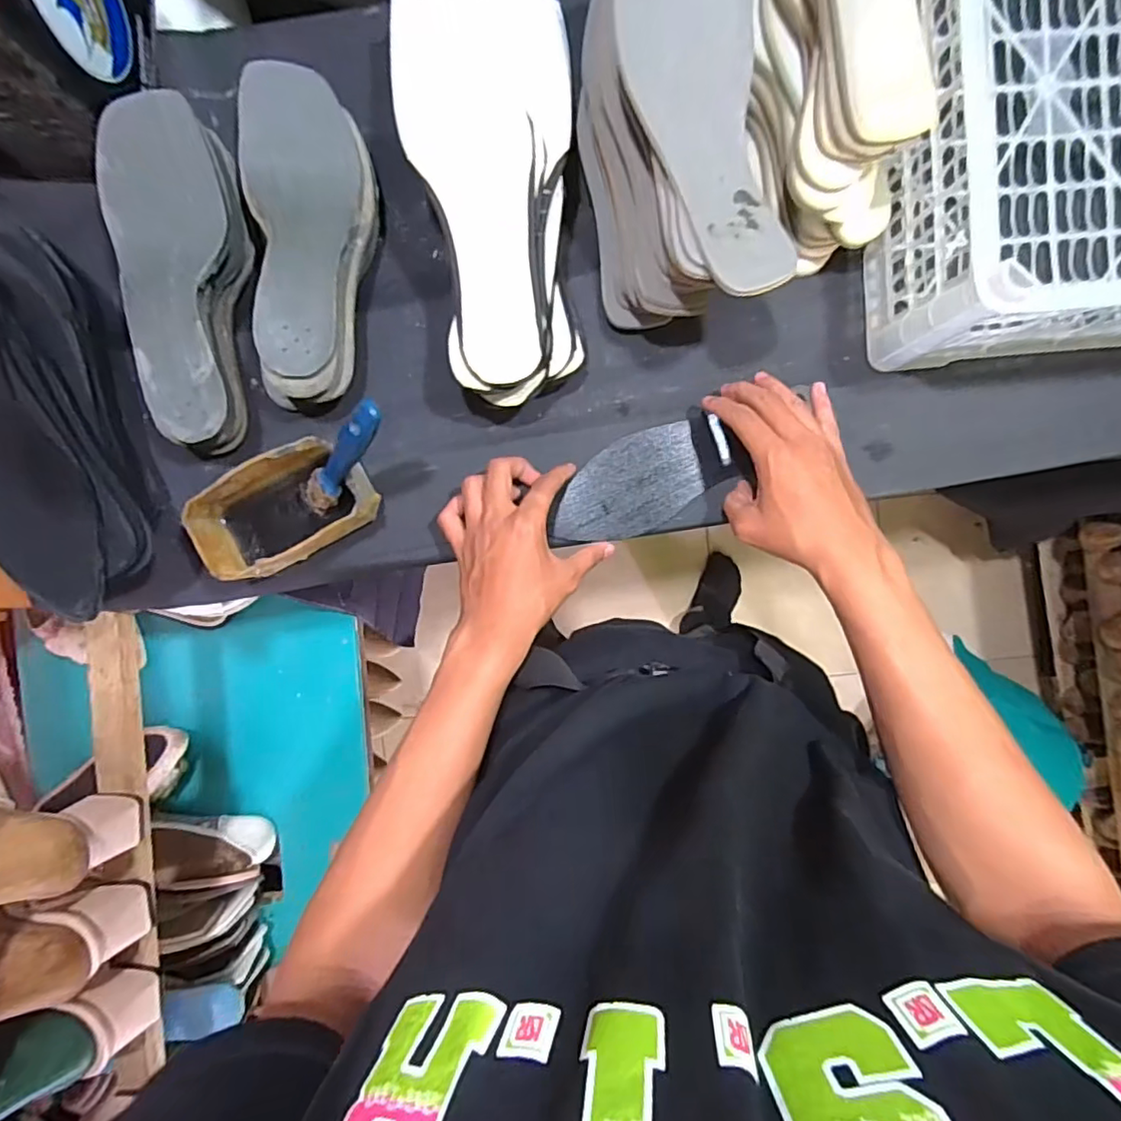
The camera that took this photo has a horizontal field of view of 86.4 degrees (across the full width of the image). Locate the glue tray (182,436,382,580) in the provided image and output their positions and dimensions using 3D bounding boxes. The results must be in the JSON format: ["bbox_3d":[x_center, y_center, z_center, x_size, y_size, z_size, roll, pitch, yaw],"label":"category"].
[{"bbox_3d":[-0.218,-0.041,0.482,0.126,0.070,0.074,-30,91,0],"label":"glue tray"}]

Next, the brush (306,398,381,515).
[{"bbox_3d":[-0.158,-0.073,0.433,0.013,0.149,0.025,-34,91,-41],"label":"brush"}]

